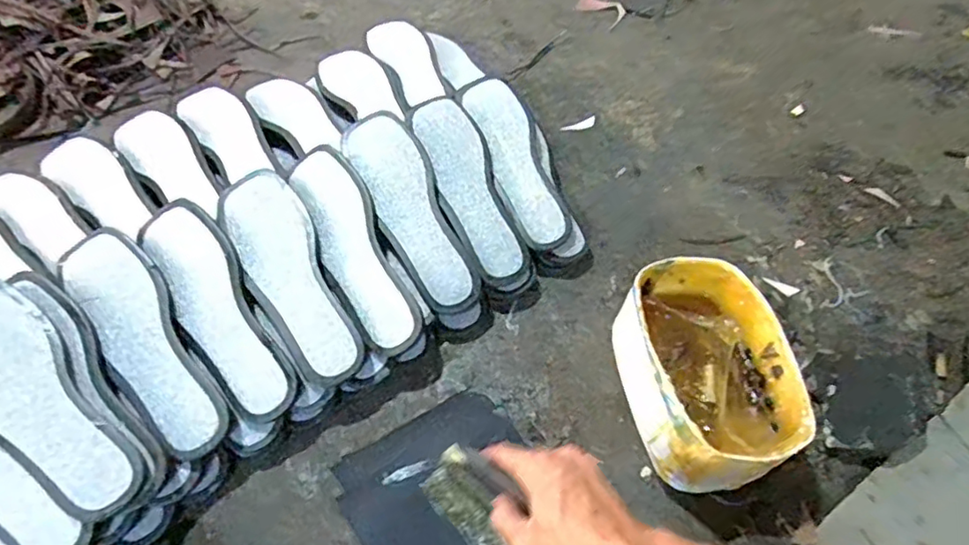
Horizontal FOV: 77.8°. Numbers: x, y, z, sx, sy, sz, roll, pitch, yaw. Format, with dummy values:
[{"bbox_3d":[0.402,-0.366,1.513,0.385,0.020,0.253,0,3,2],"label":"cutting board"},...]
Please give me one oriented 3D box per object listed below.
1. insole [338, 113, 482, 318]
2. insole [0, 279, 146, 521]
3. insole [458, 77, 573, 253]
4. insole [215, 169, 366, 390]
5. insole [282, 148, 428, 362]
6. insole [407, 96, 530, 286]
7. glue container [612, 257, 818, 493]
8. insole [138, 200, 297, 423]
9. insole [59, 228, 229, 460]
[{"bbox_3d":[-0.078,-0.068,0.650,0.076,0.019,0.236,-24,79,-16],"label":"insole"},{"bbox_3d":[-0.381,0.106,0.505,0.082,0.015,0.236,-40,83,-23],"label":"insole"},{"bbox_3d":[0.037,-0.136,0.715,0.068,0.014,0.235,-20,72,-3],"label":"insole"},{"bbox_3d":[-0.196,0.002,0.603,0.078,0.011,0.236,-25,74,-14],"label":"insole"},{"bbox_3d":[-0.134,-0.026,0.622,0.065,0.018,0.232,-23,76,-16],"label":"insole"},{"bbox_3d":[-0.017,-0.101,0.685,0.075,0.020,0.241,-18,73,-13],"label":"insole"},{"bbox_3d":[0.207,0.099,0.577,0.123,0.123,0.197,-7,58,-7],"label":"glue container"},{"bbox_3d":[-0.259,0.034,0.581,0.068,0.012,0.236,-29,77,-19],"label":"insole"},{"bbox_3d":[-0.316,0.062,0.560,0.069,0.007,0.236,-31,77,-20],"label":"insole"}]

